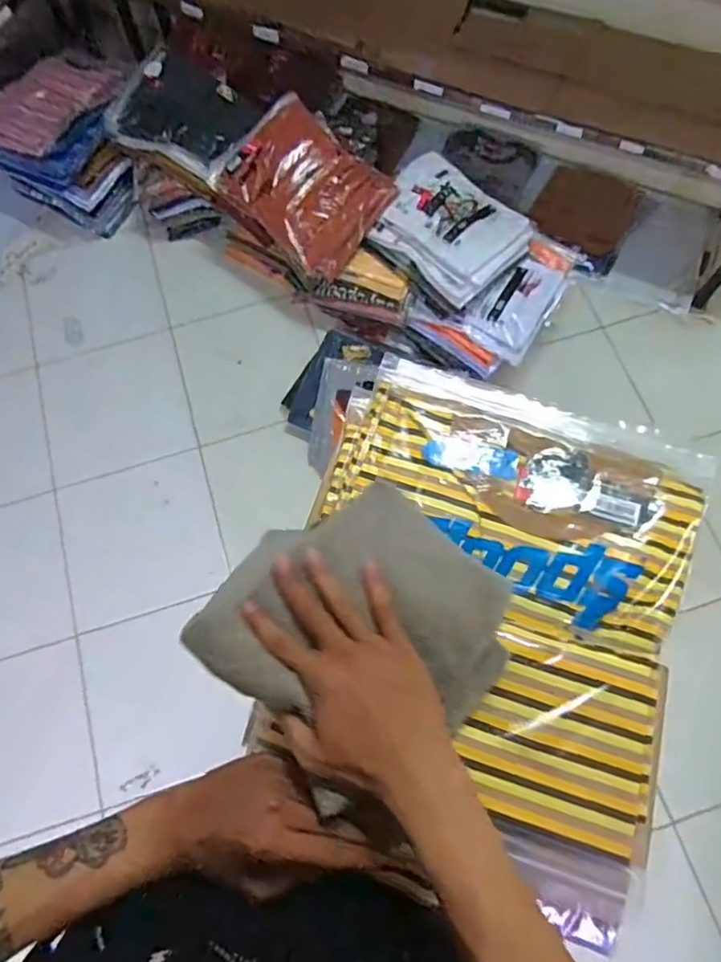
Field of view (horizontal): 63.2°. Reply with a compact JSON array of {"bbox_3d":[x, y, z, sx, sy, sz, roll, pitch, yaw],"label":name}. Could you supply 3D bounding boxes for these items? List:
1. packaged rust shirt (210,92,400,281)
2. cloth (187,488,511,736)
[{"bbox_3d":[-0.137,-0.742,1.484,0.383,0.066,0.302,42,99,-1],"label":"packaged rust shirt"},{"bbox_3d":[0.003,0.099,0.449,0.208,0.021,0.197,29,60,19],"label":"cloth"}]

